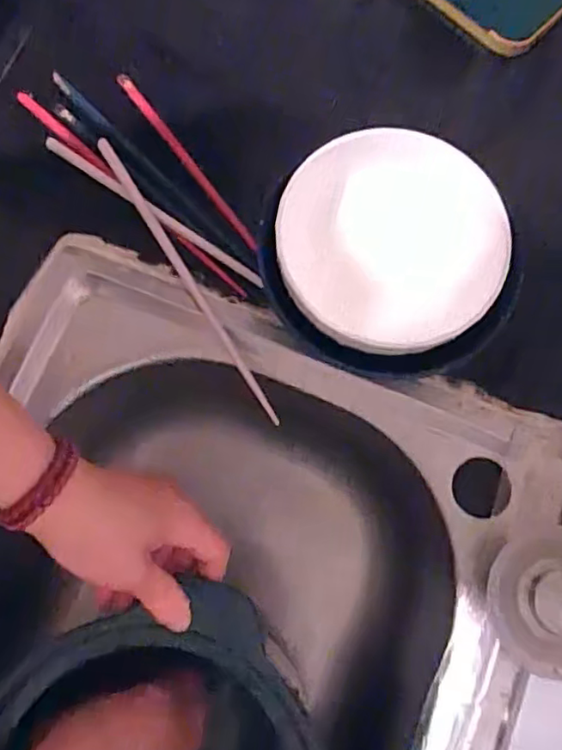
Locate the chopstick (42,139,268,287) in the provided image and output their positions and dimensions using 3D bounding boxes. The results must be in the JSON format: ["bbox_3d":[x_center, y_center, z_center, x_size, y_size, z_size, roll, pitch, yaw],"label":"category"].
[{"bbox_3d":[-0.097,-0.124,0.448,0.198,0.008,0.009,34,78,9],"label":"chopstick"}]

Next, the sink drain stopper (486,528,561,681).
[{"bbox_3d":[0.173,0.142,0.376,0.080,0.022,0.084,9,75,2],"label":"sink drain stopper"}]

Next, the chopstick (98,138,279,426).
[{"bbox_3d":[-0.070,-0.073,0.439,0.008,0.015,0.248,-31,77,-8],"label":"chopstick"}]

